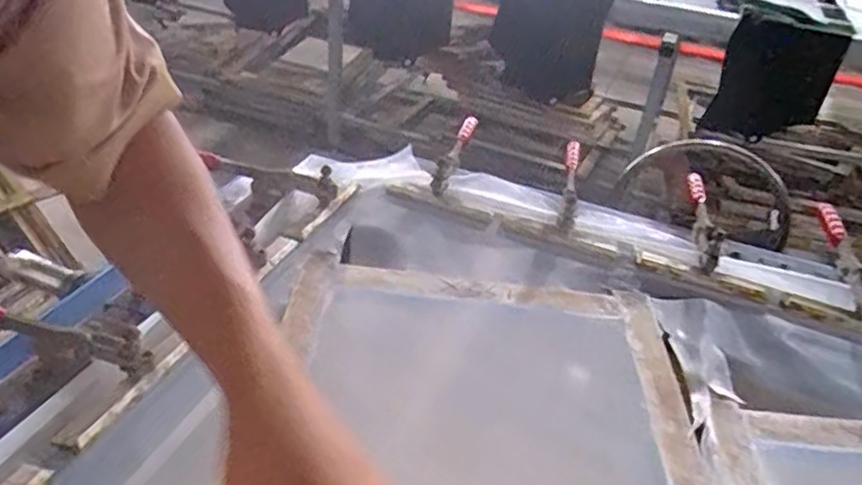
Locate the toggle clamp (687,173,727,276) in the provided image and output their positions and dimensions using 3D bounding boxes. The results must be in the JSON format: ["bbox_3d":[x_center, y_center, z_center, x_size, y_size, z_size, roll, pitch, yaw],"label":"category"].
[{"bbox_3d":[0.344,-0.037,0.833,0.026,0.047,0.211,13,34,10],"label":"toggle clamp"}]

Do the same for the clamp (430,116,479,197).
[{"bbox_3d":[0.034,-0.126,0.910,0.020,0.040,0.194,12,34,9],"label":"clamp"}]

